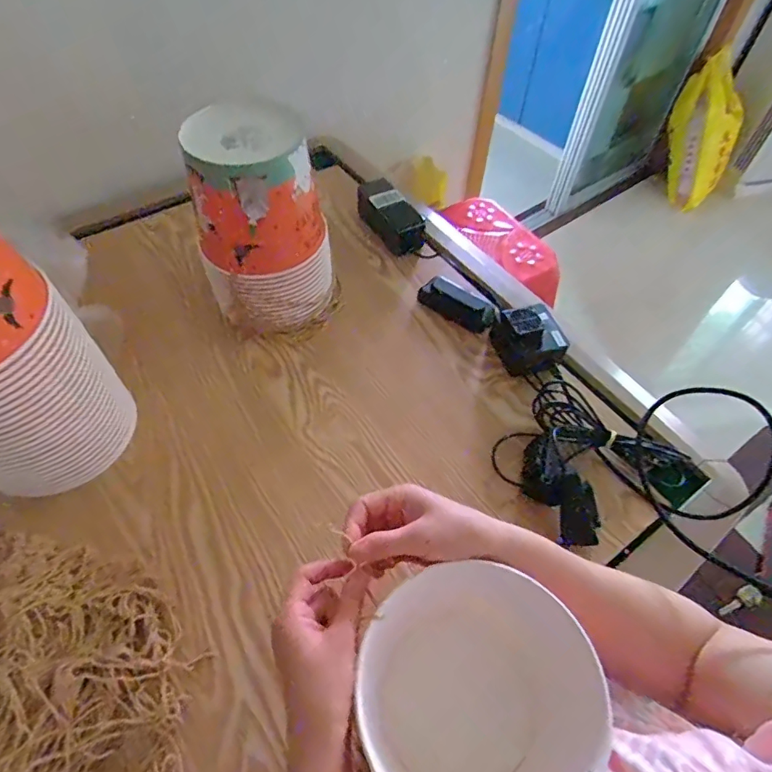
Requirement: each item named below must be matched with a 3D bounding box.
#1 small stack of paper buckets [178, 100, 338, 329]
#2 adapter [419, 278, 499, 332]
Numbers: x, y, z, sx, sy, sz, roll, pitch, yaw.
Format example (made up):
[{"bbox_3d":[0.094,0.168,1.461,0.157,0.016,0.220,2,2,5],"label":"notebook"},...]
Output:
[{"bbox_3d":[-0.143,-0.189,0.595,0.149,0.234,0.141,-7,54,-6],"label":"small stack of paper buckets"},{"bbox_3d":[0.099,-0.115,0.682,0.115,0.028,0.045,36,61,21],"label":"adapter"}]

